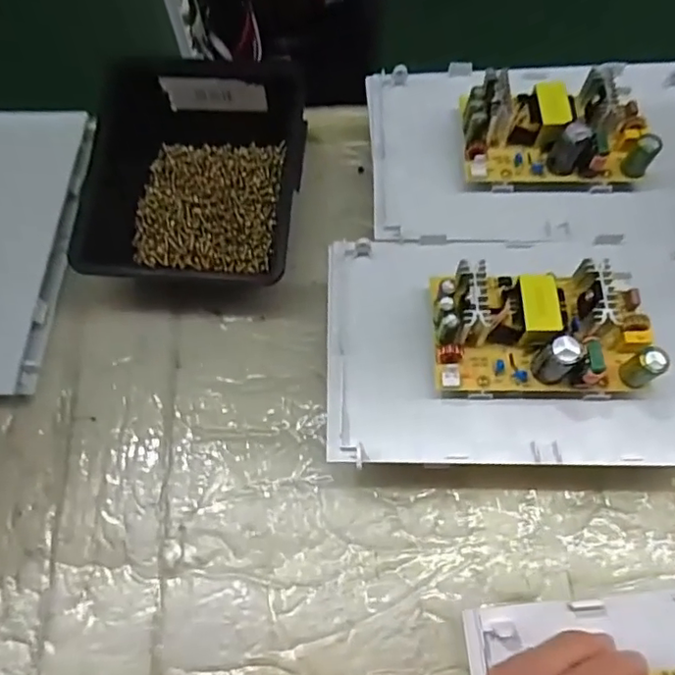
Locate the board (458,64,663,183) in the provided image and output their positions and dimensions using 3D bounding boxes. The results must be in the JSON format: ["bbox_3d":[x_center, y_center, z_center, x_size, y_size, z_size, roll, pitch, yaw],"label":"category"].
[{"bbox_3d":[0.120,-0.117,0.324,0.101,0.036,0.055,-1,64,2],"label":"board"}]

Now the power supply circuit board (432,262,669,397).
[{"bbox_3d":[0.095,-0.005,0.276,0.098,0.037,0.058,0,64,2],"label":"power supply circuit board"}]

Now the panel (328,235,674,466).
[{"bbox_3d":[0.096,0.003,0.291,0.199,0.009,0.118,-1,65,2],"label":"panel"}]

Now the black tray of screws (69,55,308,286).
[{"bbox_3d":[-0.083,-0.094,0.356,0.127,0.065,0.142,3,65,4],"label":"black tray of screws"}]

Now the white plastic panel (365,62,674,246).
[{"bbox_3d":[0.120,-0.108,0.335,0.200,0.011,0.122,1,65,3],"label":"white plastic panel"}]

